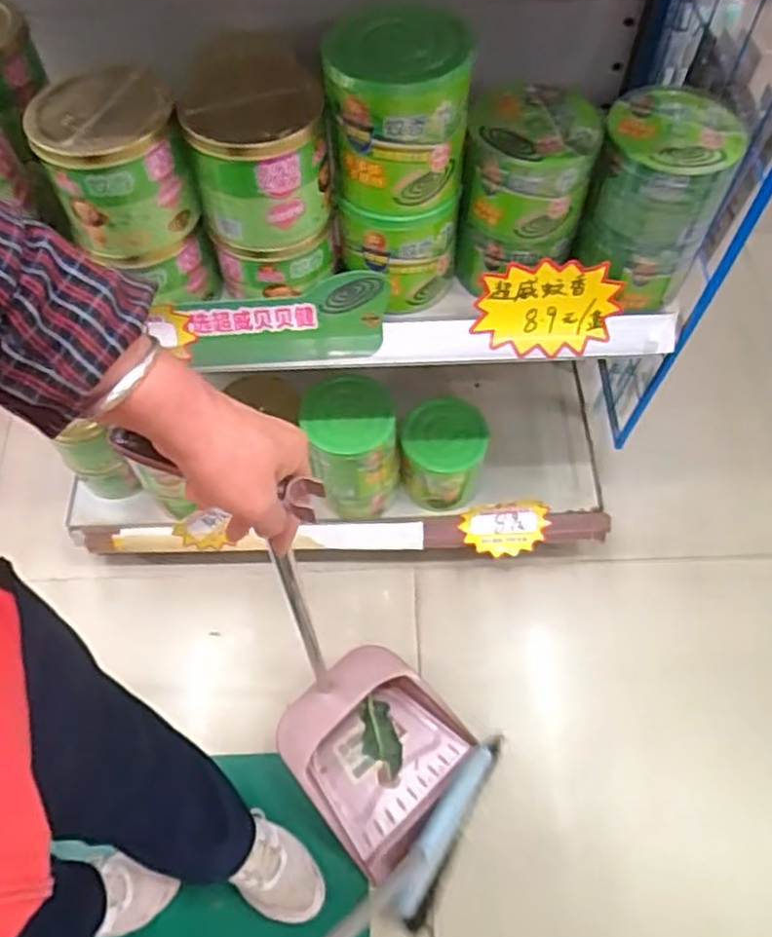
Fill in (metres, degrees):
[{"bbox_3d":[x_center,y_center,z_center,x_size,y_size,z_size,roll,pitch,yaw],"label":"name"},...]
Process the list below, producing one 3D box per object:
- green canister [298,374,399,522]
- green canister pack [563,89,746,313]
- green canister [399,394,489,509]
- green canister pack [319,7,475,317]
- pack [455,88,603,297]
[{"bbox_3d":[-0.048,-0.027,1.107,0.126,0.224,0.134,-10,62,-4],"label":"green canister"},{"bbox_3d":[0.284,-0.280,0.773,0.133,0.179,0.131,22,64,13],"label":"green canister pack"},{"bbox_3d":[0.089,-0.020,1.164,0.127,0.147,0.138,0,61,1],"label":"green canister"},{"bbox_3d":[0.020,-0.308,0.746,0.140,0.277,0.134,4,62,3],"label":"green canister pack"},{"bbox_3d":[0.149,-0.295,0.785,0.135,0.172,0.132,7,62,5],"label":"pack"}]

